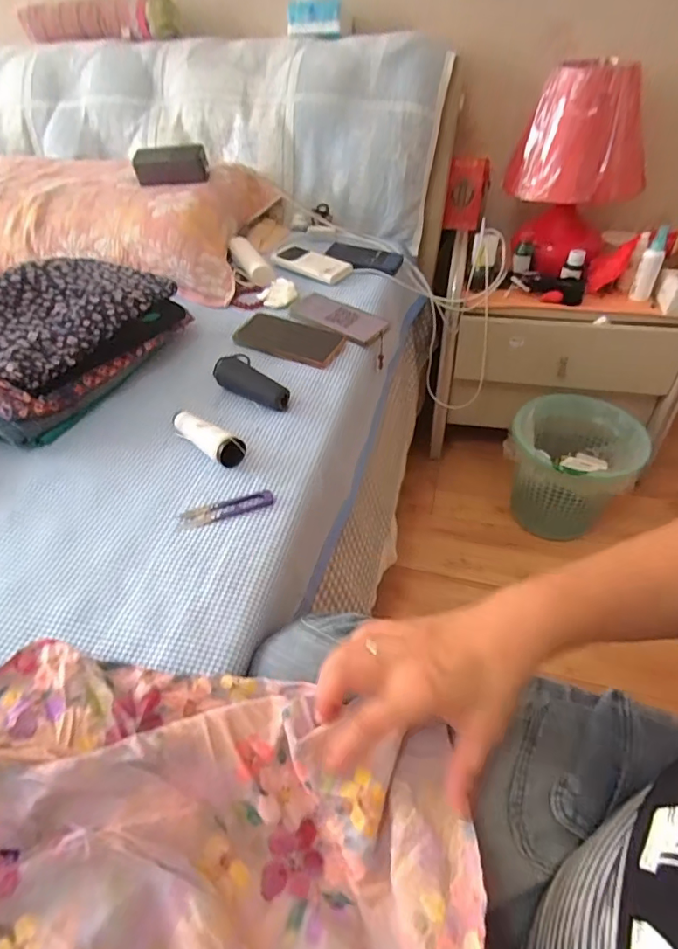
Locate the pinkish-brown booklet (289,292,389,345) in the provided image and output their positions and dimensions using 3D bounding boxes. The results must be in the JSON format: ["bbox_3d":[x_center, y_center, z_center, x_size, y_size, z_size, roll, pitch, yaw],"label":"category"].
[{"bbox_3d":[-0.006,-0.253,0.792,0.157,0.007,0.084,32,54,29],"label":"pinkish-brown booklet"}]

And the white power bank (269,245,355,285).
[{"bbox_3d":[-0.054,-0.392,0.913,0.149,0.017,0.079,27,52,26],"label":"white power bank"}]

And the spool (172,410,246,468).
[{"bbox_3d":[-0.156,-0.044,0.584,0.118,0.034,0.030,32,54,29],"label":"spool"}]

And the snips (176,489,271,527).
[{"bbox_3d":[-0.119,0.037,0.532,0.097,0.015,0.022,-14,46,-11],"label":"snips"}]

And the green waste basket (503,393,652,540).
[{"bbox_3d":[0.481,-0.019,1.047,0.229,0.237,0.233,32,54,29],"label":"green waste basket"}]

